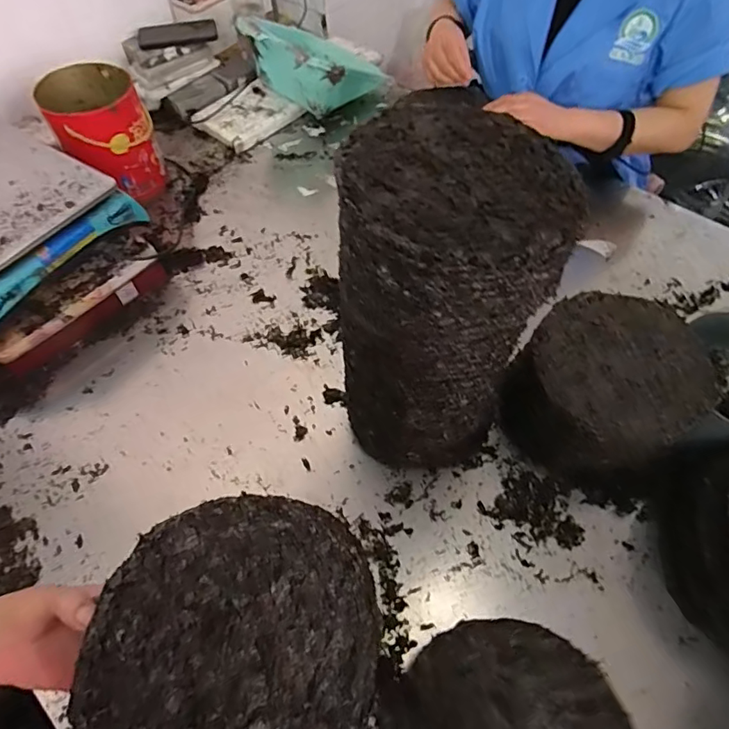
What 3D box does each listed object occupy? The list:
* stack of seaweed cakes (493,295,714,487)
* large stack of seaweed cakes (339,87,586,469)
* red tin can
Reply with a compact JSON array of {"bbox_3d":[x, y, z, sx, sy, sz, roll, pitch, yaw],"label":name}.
[{"bbox_3d":[0.294,0.034,0.625,0.186,0.142,0.191,-23,59,-13],"label":"stack of seaweed cakes"},{"bbox_3d":[0.079,-0.043,0.543,0.180,0.370,0.186,18,59,12],"label":"large stack of seaweed cakes"},{"bbox_3d":[-0.465,-0.412,0.902,0.145,0.180,0.162,-26,60,-15],"label":"red tin can"}]

